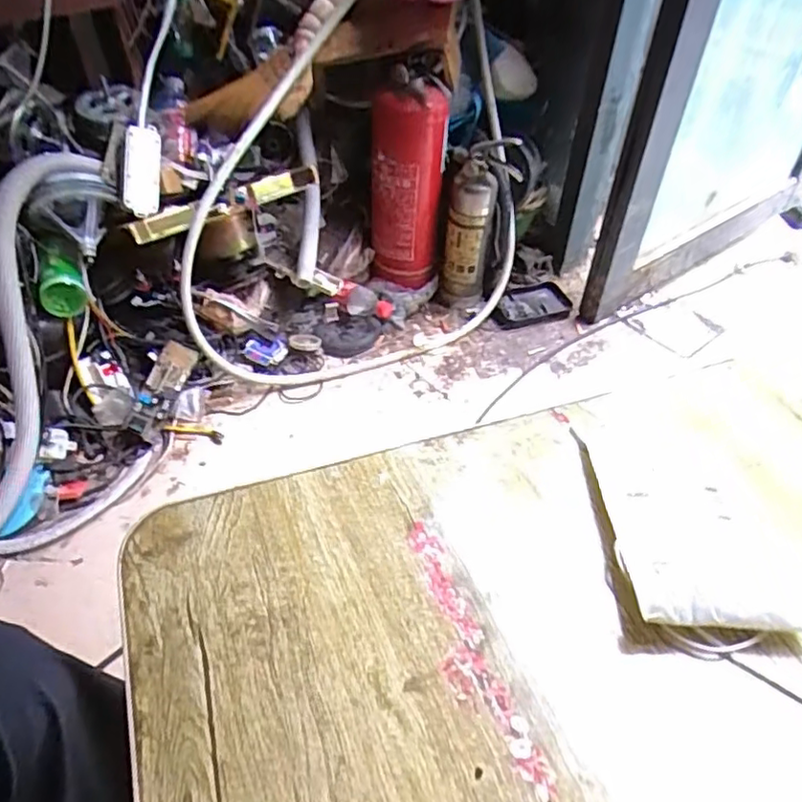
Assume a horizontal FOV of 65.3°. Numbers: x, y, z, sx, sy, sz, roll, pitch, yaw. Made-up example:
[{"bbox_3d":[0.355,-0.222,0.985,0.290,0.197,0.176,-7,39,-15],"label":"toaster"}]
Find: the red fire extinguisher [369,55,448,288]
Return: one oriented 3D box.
[{"bbox_3d":[0.008,-0.419,1.232,0.140,0.396,0.153,1,45,-2],"label":"red fire extinguisher"}]

